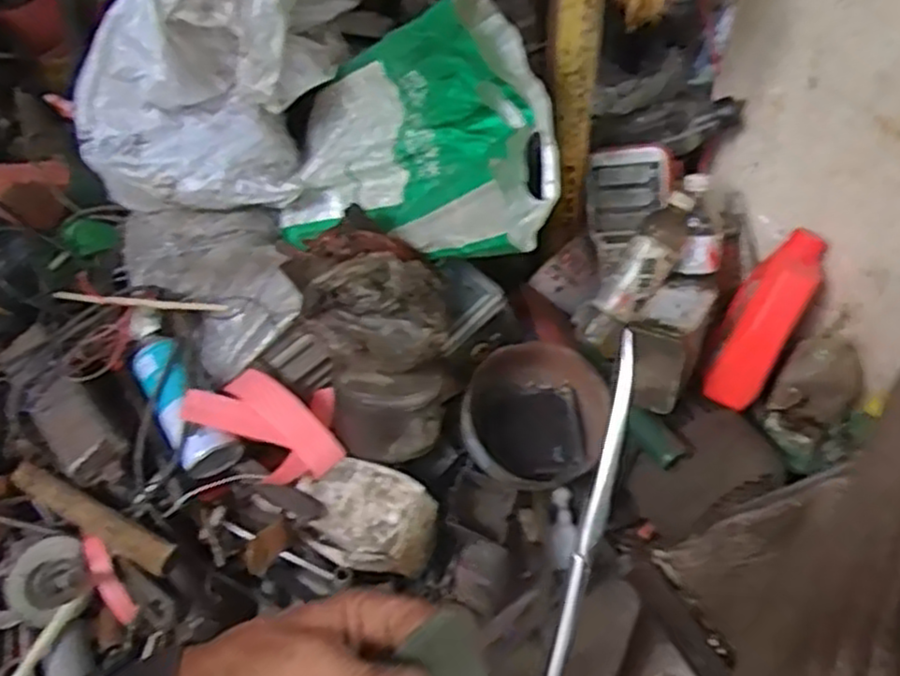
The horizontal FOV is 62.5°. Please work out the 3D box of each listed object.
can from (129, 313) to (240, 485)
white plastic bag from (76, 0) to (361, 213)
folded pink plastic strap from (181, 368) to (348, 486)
[{"bbox_3d":[-0.324,0.060,0.877,0.066,0.055,0.224,-26,67,-24],"label":"can"},{"bbox_3d":[-0.285,-0.353,0.942,0.397,0.351,0.164,-16,44,-14],"label":"white plastic bag"},{"bbox_3d":[-0.224,0.106,0.887,0.175,0.039,0.154,1,51,-23],"label":"folded pink plastic strap"}]

